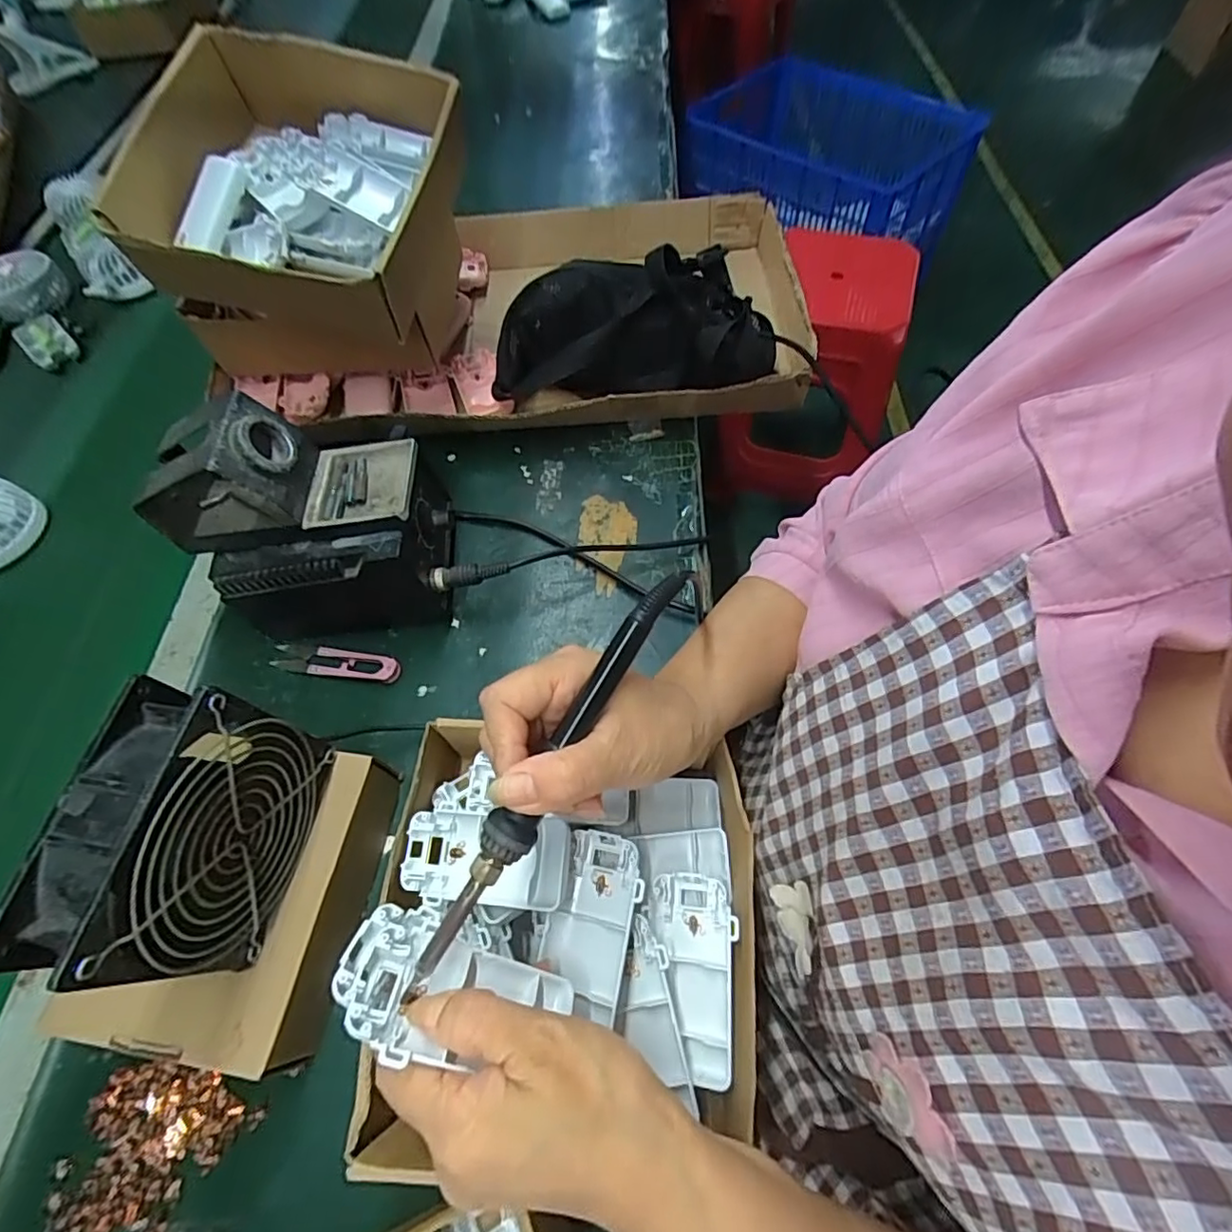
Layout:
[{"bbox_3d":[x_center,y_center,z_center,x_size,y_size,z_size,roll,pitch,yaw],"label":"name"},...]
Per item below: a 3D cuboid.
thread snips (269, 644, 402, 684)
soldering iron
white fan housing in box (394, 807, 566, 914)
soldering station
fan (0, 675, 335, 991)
[{"bbox_3d":[-0.215,0.035,0.455,0.104,0.008,0.023,7,62,7],"label":"thread snips"},{"bbox_3d":[-0.027,0.064,0.256,0.018,0.013,0.205,29,79,18],"label":"soldering iron"},{"bbox_3d":[-0.073,0.134,0.326,0.091,0.016,0.046,1,61,4],"label":"white fan housing in box"},{"bbox_3d":[-0.215,-0.068,0.426,0.175,0.158,0.110,-7,61,-1],"label":"soldering station"},{"bbox_3d":[-0.204,0.106,0.288,0.041,0.113,0.116,7,62,7],"label":"fan"}]

